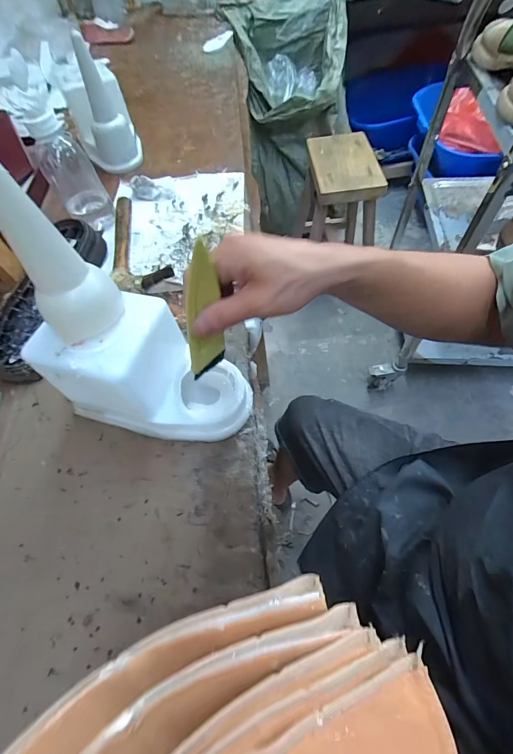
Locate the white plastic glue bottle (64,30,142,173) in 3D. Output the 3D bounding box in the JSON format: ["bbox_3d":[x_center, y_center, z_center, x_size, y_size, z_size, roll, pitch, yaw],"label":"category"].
[{"bbox_3d":[-0.290,-0.497,0.616,0.102,0.173,0.098,-24,62,-9],"label":"white plastic glue bottle"}]

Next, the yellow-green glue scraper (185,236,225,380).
[{"bbox_3d":[-0.043,-0.048,0.275,0.031,0.127,0.008,-26,55,-23],"label":"yellow-green glue scraper"}]

